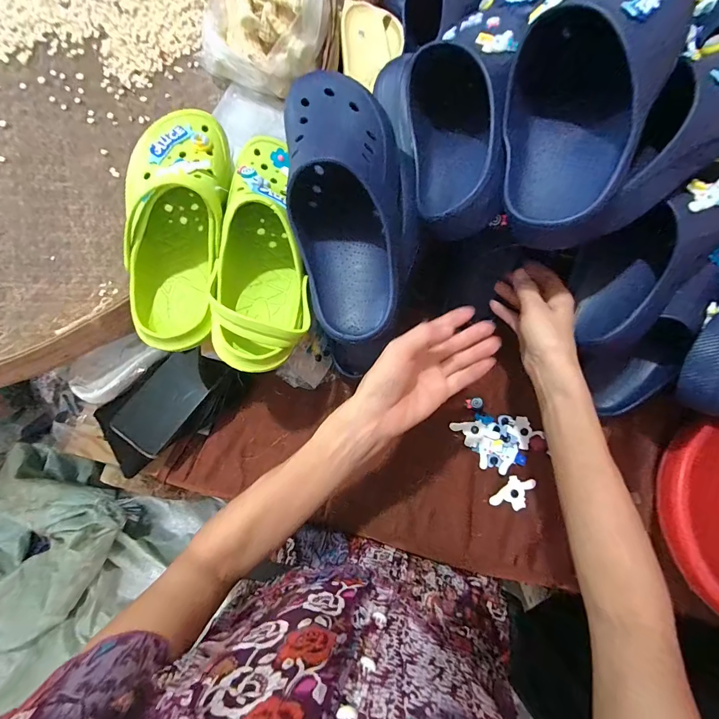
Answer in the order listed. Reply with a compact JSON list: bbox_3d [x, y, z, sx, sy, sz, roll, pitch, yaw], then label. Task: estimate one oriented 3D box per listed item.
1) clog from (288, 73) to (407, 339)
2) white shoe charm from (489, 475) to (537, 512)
[{"bbox_3d":[-0.010,-0.160,0.364,0.117,0.083,0.285,-6,90,-3],"label":"clog"},{"bbox_3d":[0.201,0.174,0.484,0.039,0.004,0.053,29,78,17],"label":"white shoe charm"}]

